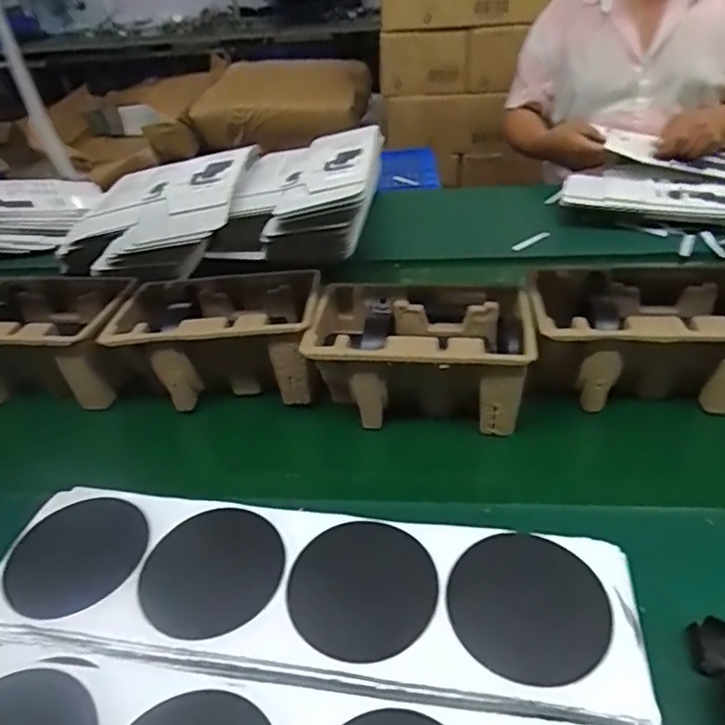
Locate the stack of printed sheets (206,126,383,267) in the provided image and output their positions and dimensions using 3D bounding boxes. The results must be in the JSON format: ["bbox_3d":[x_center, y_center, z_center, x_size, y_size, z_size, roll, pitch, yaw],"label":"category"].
[{"bbox_3d":[-0.107,-0.336,1.065,0.260,0.089,0.479,-3,36,6],"label":"stack of printed sheets"}]

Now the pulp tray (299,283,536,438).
[{"bbox_3d":[0.060,-0.006,0.616,0.223,0.107,0.146,1,36,9],"label":"pulp tray"}]

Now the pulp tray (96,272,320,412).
[{"bbox_3d":[-0.159,-0.029,0.664,0.224,0.103,0.137,-5,36,4],"label":"pulp tray"}]

